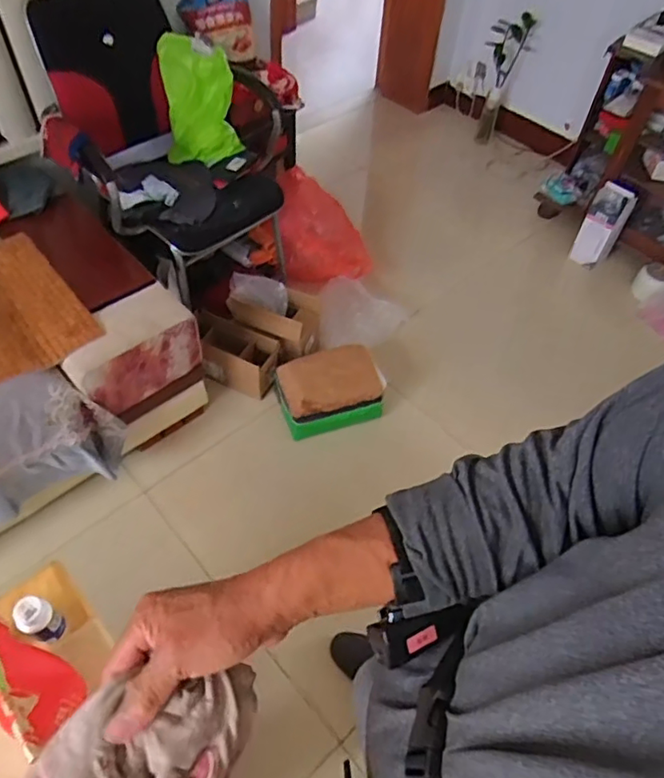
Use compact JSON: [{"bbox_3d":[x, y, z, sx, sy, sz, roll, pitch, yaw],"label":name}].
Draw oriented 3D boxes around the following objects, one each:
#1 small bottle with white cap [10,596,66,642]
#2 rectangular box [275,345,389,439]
[{"bbox_3d":[-0.452,0.359,0.891,0.043,0.110,0.047,2,52,-3],"label":"small bottle with white cap"},{"bbox_3d":[-0.008,0.005,1.756,0.304,0.165,0.204,-12,54,-13],"label":"rectangular box"}]

